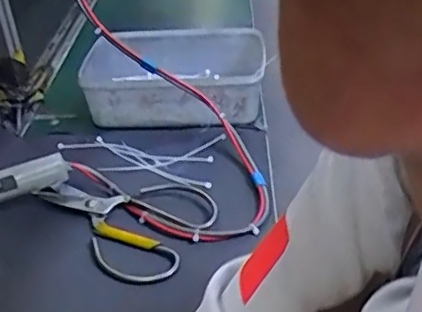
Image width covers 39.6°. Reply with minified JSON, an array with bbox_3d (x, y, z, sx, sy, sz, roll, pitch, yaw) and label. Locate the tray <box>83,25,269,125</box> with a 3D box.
[{"bbox_3d":[-0.049,-0.098,0.743,0.230,0.067,0.179,1,34,11],"label":"tray"}]

